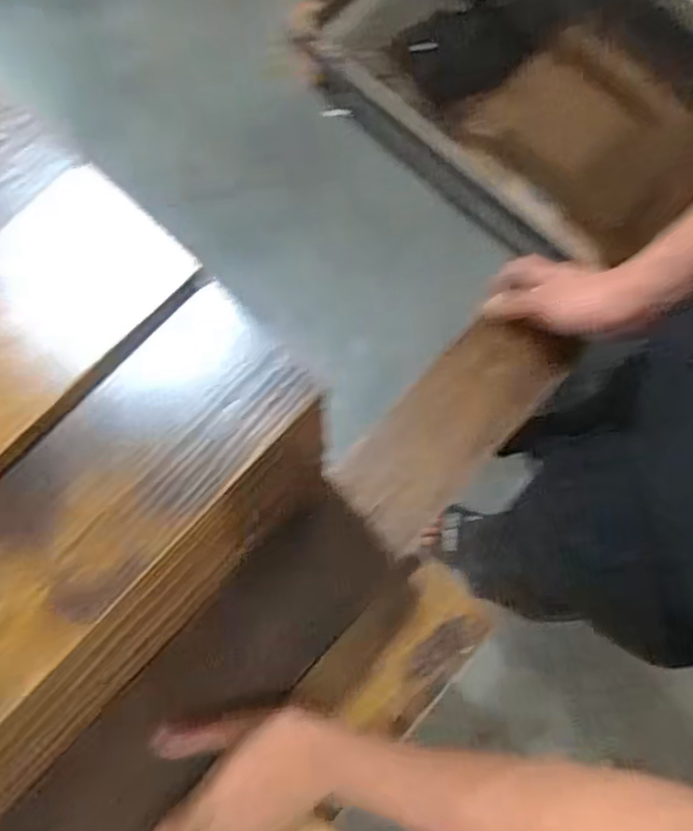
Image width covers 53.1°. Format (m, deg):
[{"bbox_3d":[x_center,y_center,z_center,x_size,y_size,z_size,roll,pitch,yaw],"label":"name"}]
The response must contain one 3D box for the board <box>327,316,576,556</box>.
[{"bbox_3d":[0.102,0.004,0.648,0.250,0.023,0.099,-44,80,-8],"label":"board"}]

